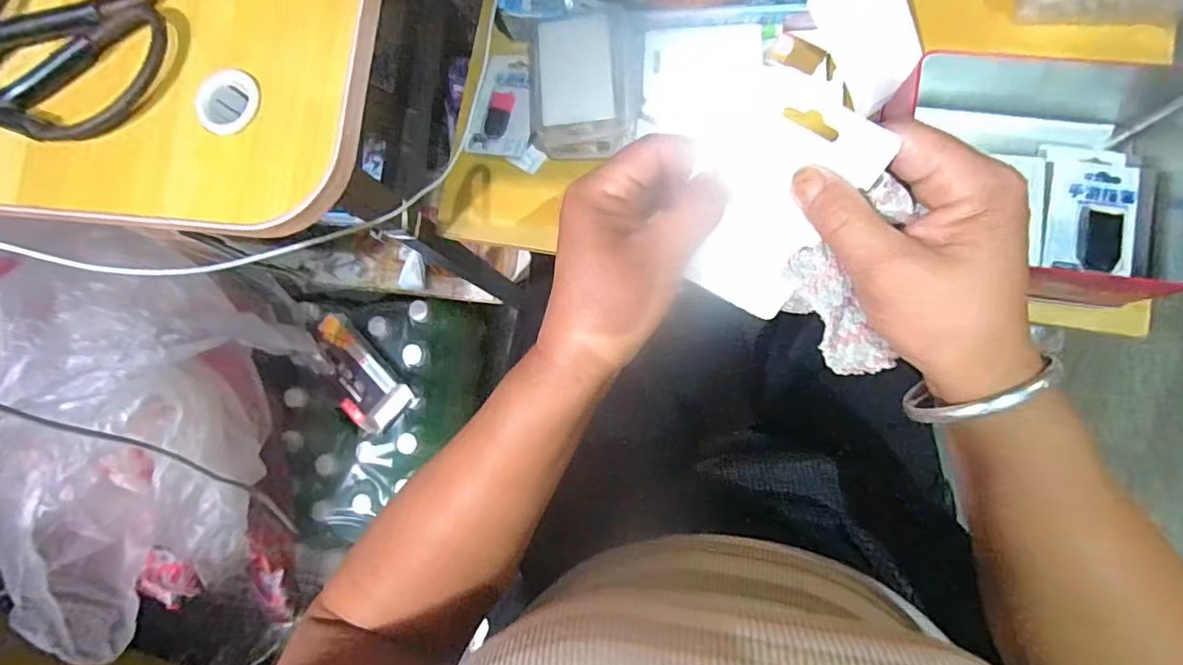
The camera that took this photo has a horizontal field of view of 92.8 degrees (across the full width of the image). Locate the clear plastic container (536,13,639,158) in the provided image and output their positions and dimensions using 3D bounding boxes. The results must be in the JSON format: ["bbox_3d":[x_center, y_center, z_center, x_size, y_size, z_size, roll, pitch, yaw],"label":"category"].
[{"bbox_3d":[-0.006,-0.210,0.481,0.083,0.032,0.117,0,84,7],"label":"clear plastic container"}]

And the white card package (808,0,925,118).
[{"bbox_3d":[0.229,-0.246,0.462,0.071,0.010,0.109,-34,107,5],"label":"white card package"}]

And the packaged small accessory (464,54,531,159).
[{"bbox_3d":[-0.079,-0.214,0.528,0.058,0.014,0.098,14,86,8],"label":"packaged small accessory"}]

